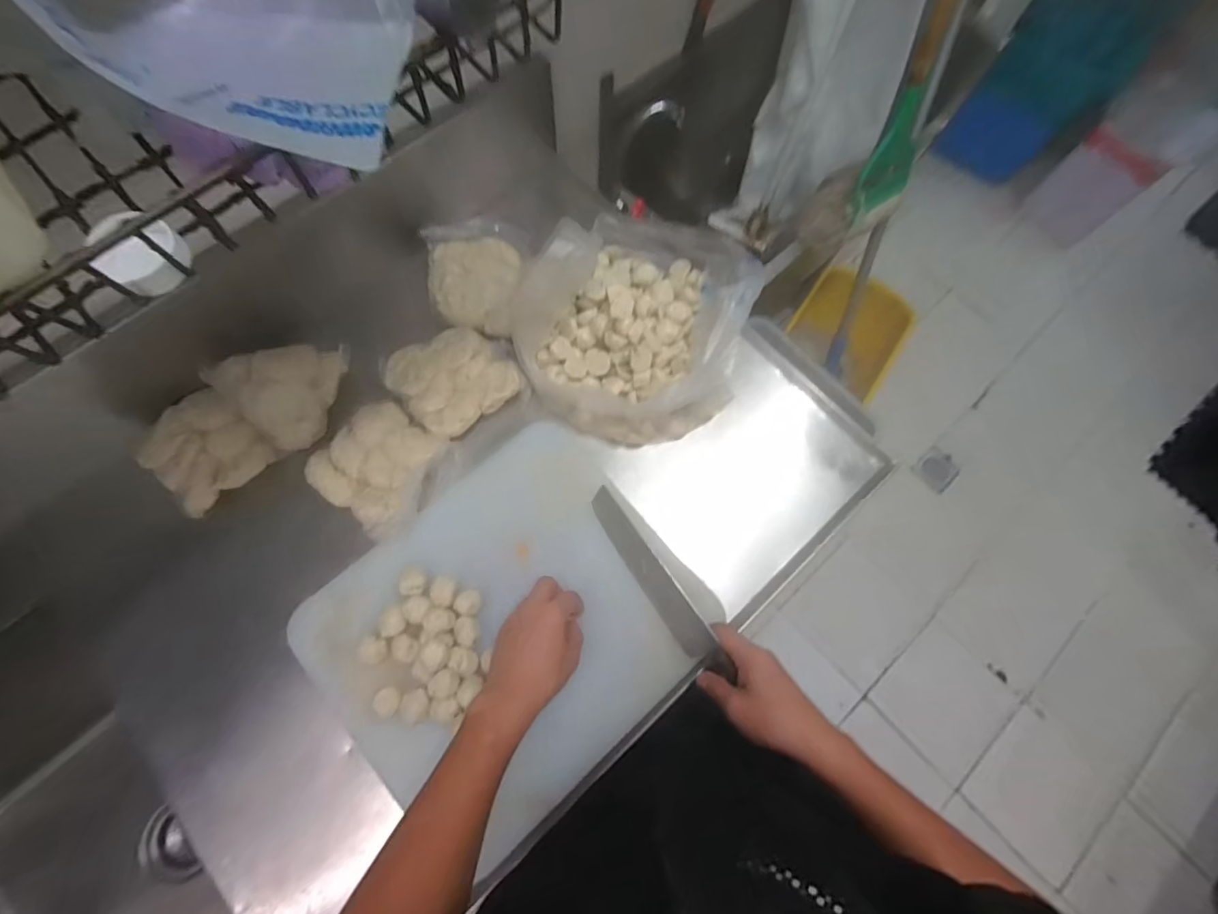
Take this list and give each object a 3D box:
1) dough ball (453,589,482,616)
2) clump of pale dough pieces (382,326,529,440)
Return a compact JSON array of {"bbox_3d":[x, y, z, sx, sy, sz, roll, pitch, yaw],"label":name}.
[{"bbox_3d":[-0.159,0.165,0.581,0.027,0.022,0.027,0,73,-2],"label":"dough ball"},{"bbox_3d":[-0.193,-0.104,0.671,0.152,0.051,0.132,-36,77,-12],"label":"clump of pale dough pieces"}]

